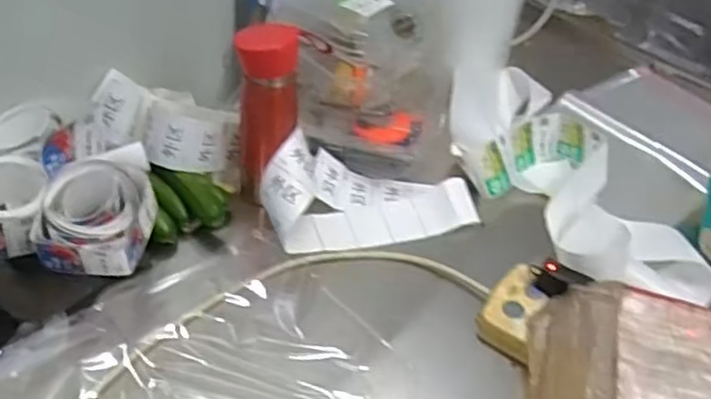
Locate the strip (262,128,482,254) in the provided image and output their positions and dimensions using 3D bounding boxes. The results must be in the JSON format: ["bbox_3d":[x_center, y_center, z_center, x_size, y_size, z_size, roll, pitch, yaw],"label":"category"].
[{"bbox_3d":[0.015,-0.008,0.792,0.252,0.090,0.119,5,40,-23],"label":"strip"}]

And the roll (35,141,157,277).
[{"bbox_3d":[-0.254,0.018,0.691,0.088,0.093,0.127,10,42,4],"label":"roll"}]

